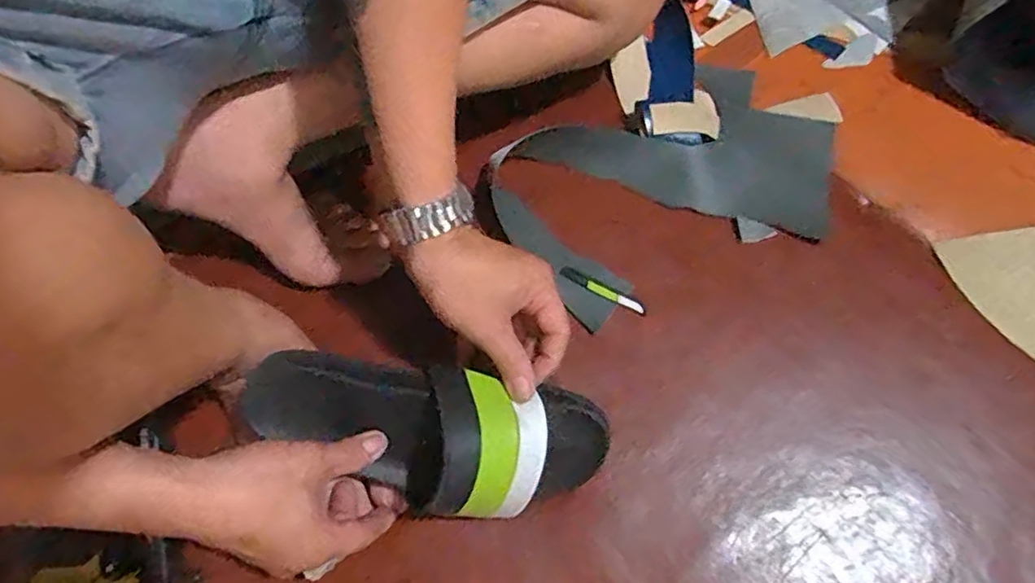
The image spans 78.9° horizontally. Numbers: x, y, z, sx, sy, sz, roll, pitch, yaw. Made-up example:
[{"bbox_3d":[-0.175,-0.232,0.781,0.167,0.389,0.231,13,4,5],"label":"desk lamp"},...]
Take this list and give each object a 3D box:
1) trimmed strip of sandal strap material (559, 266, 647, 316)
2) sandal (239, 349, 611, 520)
[{"bbox_3d":[0.073,-0.001,0.535,0.080,0.004,0.010,29,72,14],"label":"trimmed strip of sandal strap material"},{"bbox_3d":[-0.065,0.100,0.458,0.254,0.067,0.099,13,90,6],"label":"sandal"}]

